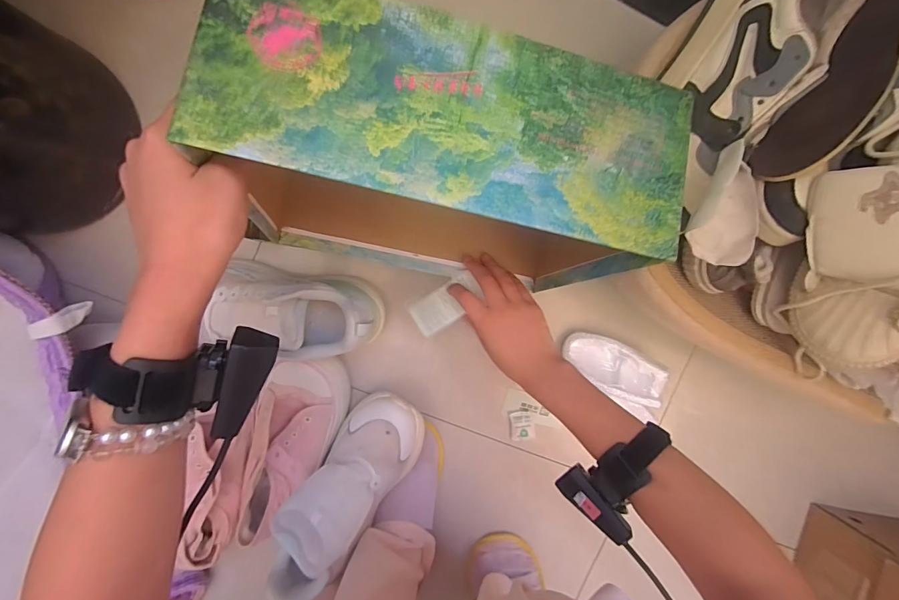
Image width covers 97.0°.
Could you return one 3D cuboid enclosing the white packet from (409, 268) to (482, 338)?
[{"bbox_3d":[-0.005,0.005,0.453,0.080,0.005,0.041,-41,83,9],"label":"white packet"}]

